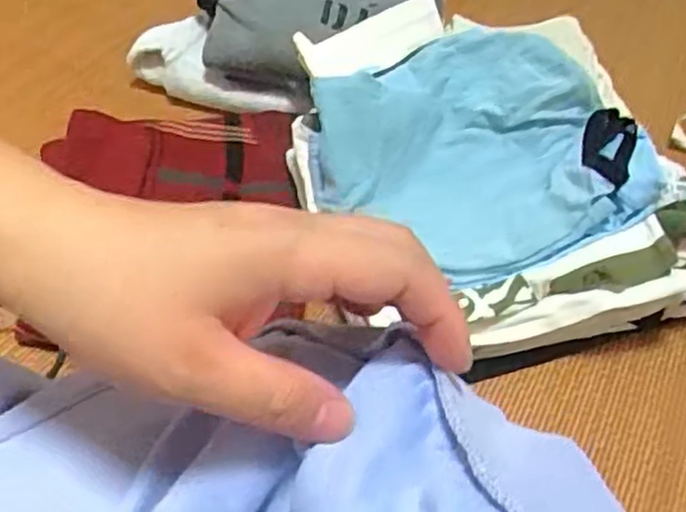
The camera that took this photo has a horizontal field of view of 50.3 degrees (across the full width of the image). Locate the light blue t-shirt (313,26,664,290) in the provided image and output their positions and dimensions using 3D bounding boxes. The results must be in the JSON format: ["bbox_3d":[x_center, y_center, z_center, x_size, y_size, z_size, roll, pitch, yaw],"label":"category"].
[{"bbox_3d":[0.127,-0.087,0.604,0.220,0.091,0.231,-27,56,-27],"label":"light blue t-shirt"}]

